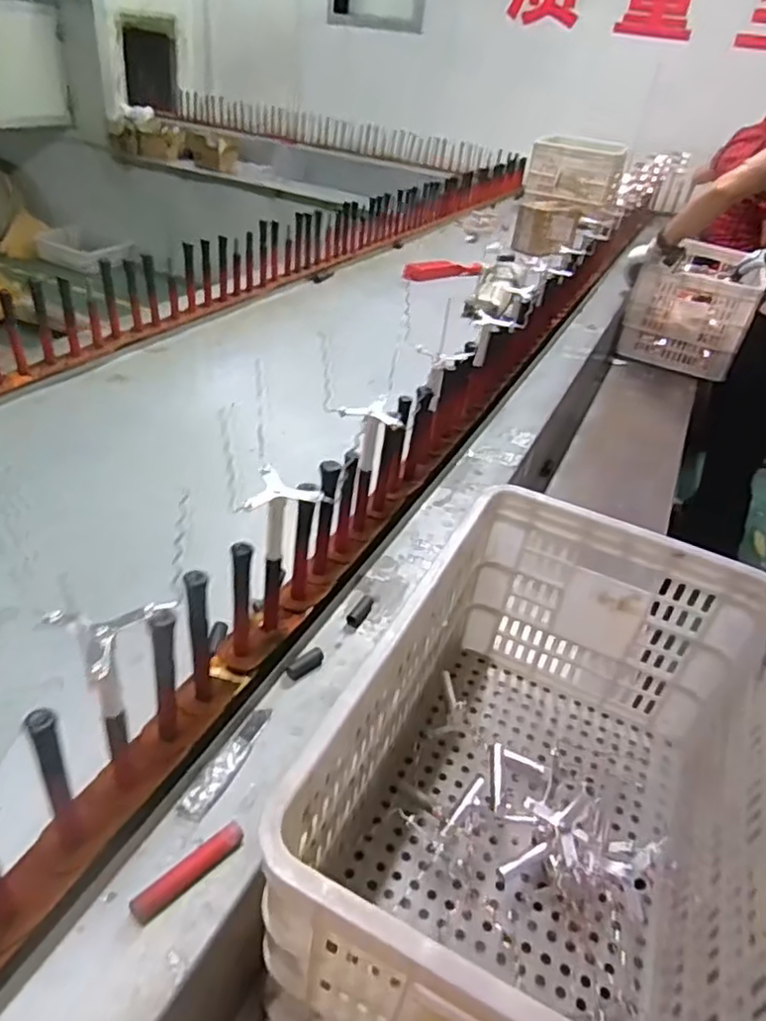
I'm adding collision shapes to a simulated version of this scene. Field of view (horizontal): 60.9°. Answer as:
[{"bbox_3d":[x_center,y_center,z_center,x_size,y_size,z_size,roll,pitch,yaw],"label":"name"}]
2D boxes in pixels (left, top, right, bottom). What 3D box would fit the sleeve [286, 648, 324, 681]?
[{"bbox_3d":[-0.081,0.159,0.681,0.015,0.010,0.044,31,41,30],"label":"sleeve"}]

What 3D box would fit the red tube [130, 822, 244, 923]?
[{"bbox_3d":[-0.148,0.274,0.497,0.090,0.016,0.017,-22,44,-38],"label":"red tube"}]

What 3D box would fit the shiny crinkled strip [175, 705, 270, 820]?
[{"bbox_3d":[-0.135,0.220,0.582,0.024,0.006,0.122,20,35,15],"label":"shiny crinkled strip"}]

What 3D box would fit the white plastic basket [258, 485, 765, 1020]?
[{"bbox_3d":[0.164,0.262,0.646,0.343,0.295,0.529,21,35,16],"label":"white plastic basket"}]

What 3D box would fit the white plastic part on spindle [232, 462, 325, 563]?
[{"bbox_3d":[-0.097,0.010,0.621,0.062,0.078,0.058,23,36,20],"label":"white plastic part on spindle"}]

